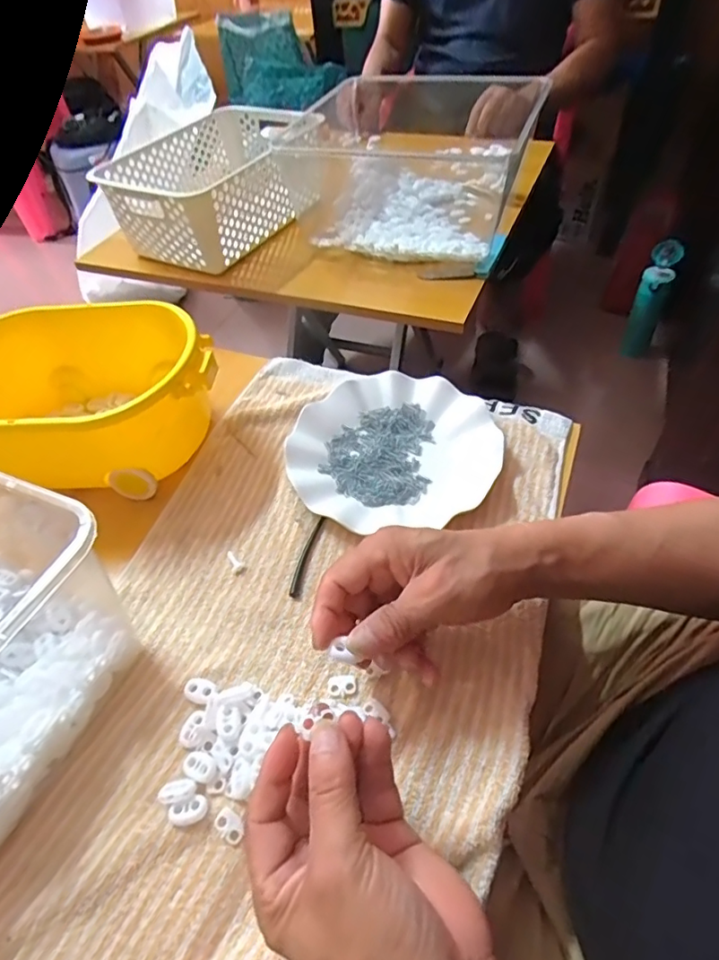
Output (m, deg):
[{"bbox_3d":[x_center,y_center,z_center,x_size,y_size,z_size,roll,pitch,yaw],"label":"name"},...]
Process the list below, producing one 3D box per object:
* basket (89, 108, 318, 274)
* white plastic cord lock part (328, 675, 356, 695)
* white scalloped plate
[{"bbox_3d":[-0.197,-0.437,0.792,0.223,0.099,0.318,19,54,21],"label":"basket"},{"bbox_3d":[-0.011,0.136,0.360,0.020,0.004,0.013,-4,49,3],"label":"white plastic cord lock part"},{"bbox_3d":[0.028,-0.032,0.487,0.180,0.026,0.165,-3,49,4],"label":"white scalloped plate"}]

